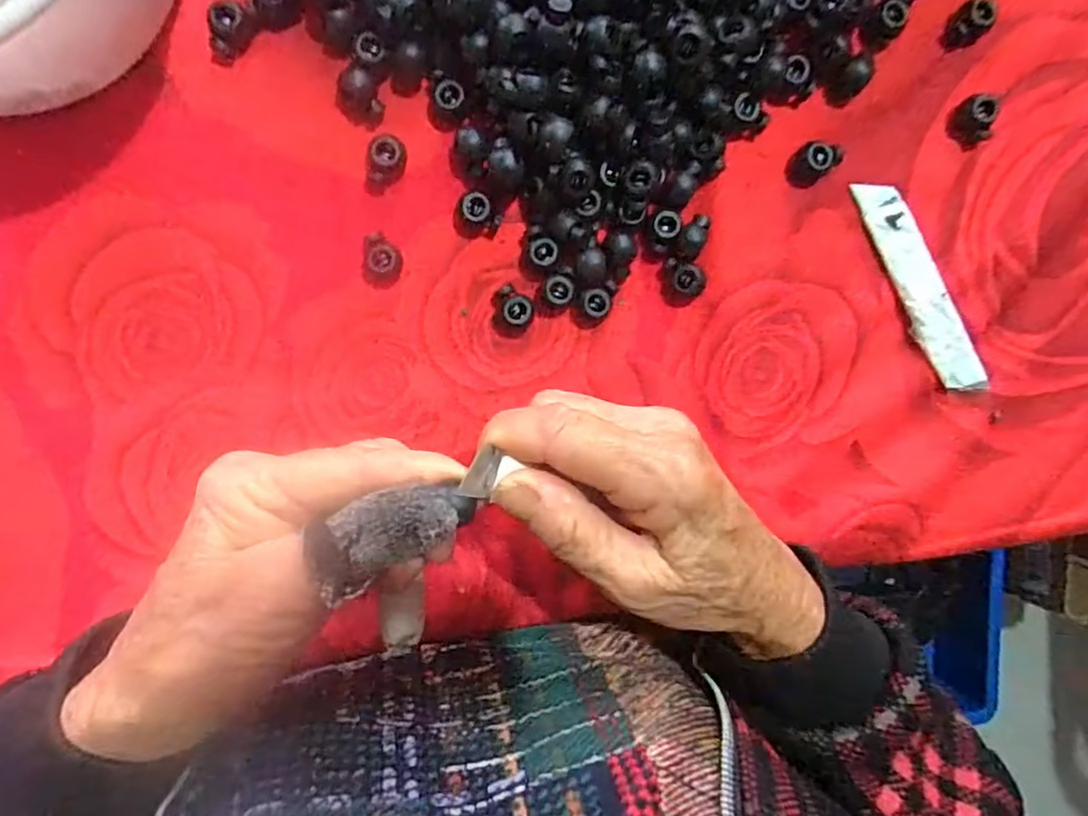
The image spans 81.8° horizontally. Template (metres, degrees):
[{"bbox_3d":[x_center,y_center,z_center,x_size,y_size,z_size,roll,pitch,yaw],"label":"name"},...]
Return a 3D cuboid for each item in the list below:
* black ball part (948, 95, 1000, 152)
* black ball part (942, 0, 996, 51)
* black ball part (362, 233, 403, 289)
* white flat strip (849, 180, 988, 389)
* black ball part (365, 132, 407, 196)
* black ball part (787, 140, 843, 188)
[{"bbox_3d":[0.186,-0.124,0.272,0.016,0.012,0.019,-29,97,-5],"label":"black ball part"},{"bbox_3d":[0.182,-0.165,0.269,0.016,0.012,0.015,0,94,-7],"label":"black ball part"},{"bbox_3d":[-0.068,-0.061,0.263,0.015,0.010,0.020,18,91,-8],"label":"black ball part"},{"bbox_3d":[0.167,-0.053,0.276,0.020,0.007,0.101,-29,97,-5],"label":"white flat strip"},{"bbox_3d":[-0.066,-0.100,0.259,0.013,0.010,0.022,18,91,-8],"label":"black ball part"},{"bbox_3d":[0.114,-0.104,0.267,0.016,0.010,0.020,37,88,-8],"label":"black ball part"}]

